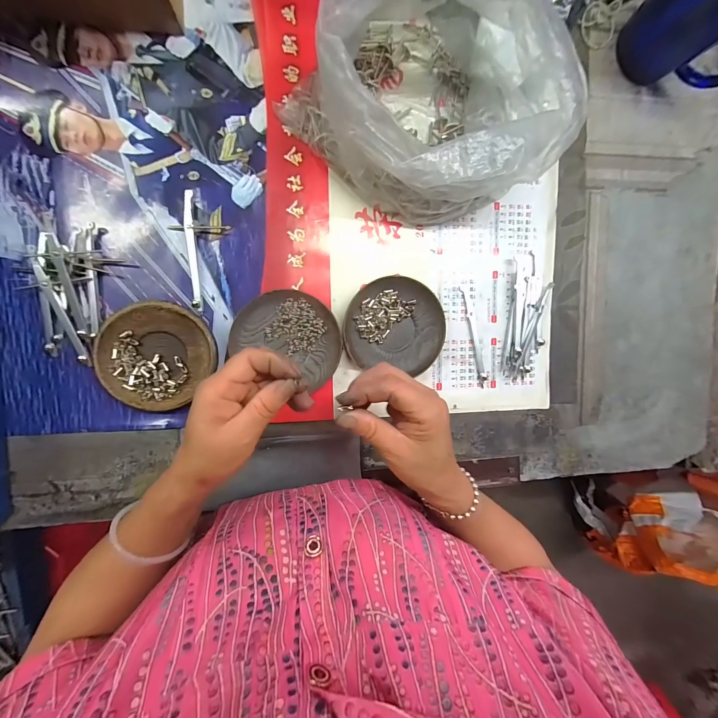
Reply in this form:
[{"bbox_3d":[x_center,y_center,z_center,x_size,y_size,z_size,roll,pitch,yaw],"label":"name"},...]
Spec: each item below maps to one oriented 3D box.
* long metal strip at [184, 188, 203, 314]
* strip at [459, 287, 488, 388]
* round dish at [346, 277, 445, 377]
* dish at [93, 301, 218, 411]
[{"bbox_3d":[-0.175,-0.113,0.332,0.010,0.008,0.120,-3,95,-8],"label":"long metal strip"},{"bbox_3d":[0.142,-0.026,0.388,0.011,0.005,0.123,-15,97,-7],"label":"strip"},{"bbox_3d":[0.042,-0.039,0.366,0.114,0.014,0.103,8,94,-9],"label":"round dish"},{"bbox_3d":[-0.211,-0.006,0.331,0.106,0.018,0.109,-1,95,-8],"label":"dish"}]

